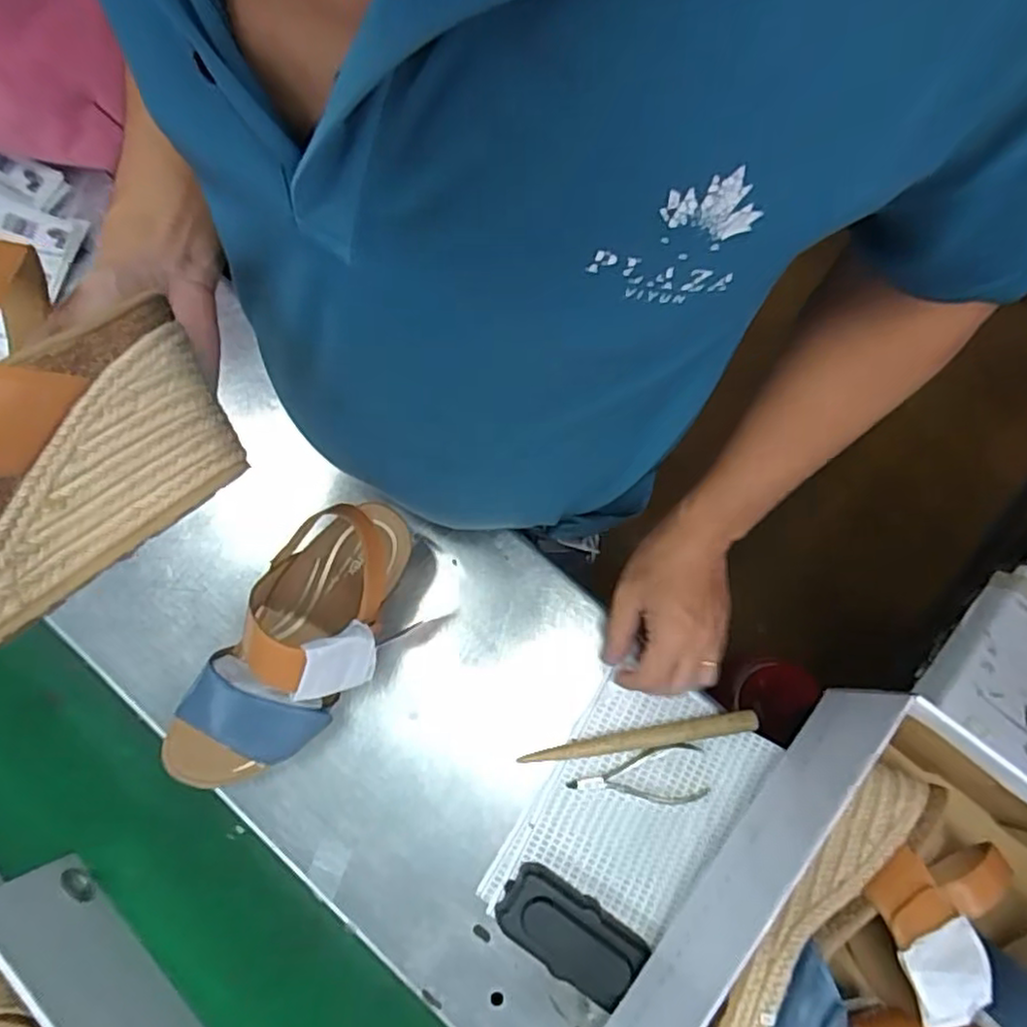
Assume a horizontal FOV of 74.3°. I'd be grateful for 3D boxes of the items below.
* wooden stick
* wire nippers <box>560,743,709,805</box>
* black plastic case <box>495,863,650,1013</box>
[{"bbox_3d":[0.093,0.168,0.503,0.172,0.018,0.015,-10,75,-2],"label":"wooden stick"},{"bbox_3d":[0.091,0.193,0.499,0.102,0.010,0.043,-2,75,0],"label":"wire nippers"},{"bbox_3d":[0.039,0.293,0.472,0.099,0.024,0.051,32,78,8],"label":"black plastic case"}]

